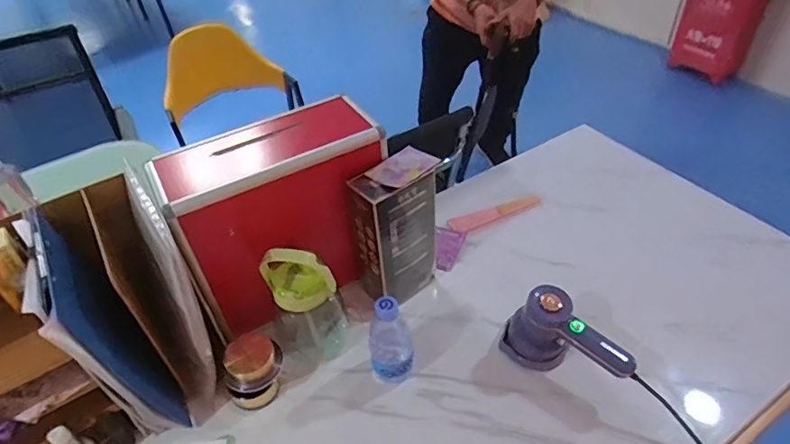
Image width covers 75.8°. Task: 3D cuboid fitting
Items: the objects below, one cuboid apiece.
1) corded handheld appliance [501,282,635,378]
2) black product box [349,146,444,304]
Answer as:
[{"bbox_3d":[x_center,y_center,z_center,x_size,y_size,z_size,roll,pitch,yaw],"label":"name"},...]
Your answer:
[{"bbox_3d":[0.258,0.176,0.764,0.191,0.119,0.075,20,48,25],"label":"corded handheld appliance"},{"bbox_3d":[0.004,0.022,0.838,0.133,0.258,0.075,-32,49,-26],"label":"black product box"}]

